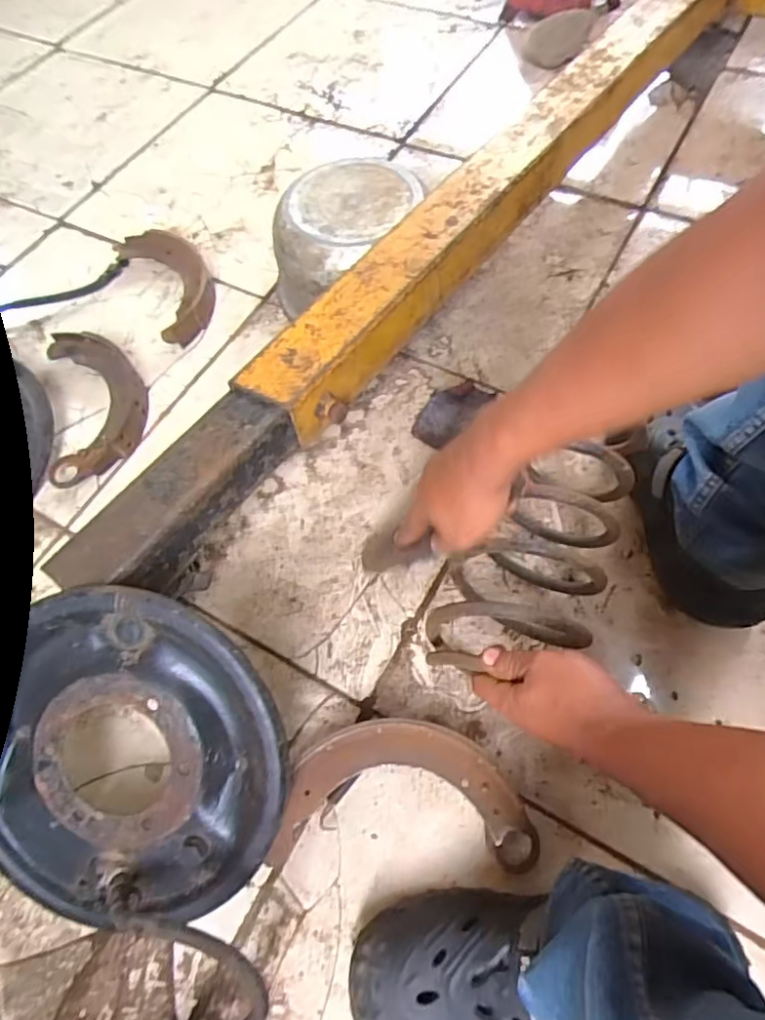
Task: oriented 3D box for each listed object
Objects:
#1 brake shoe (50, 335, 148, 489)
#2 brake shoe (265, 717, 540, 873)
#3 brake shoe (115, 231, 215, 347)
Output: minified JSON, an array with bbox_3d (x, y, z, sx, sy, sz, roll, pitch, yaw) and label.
[{"bbox_3d":[-0.355,-0.139,0.732,0.116,0.032,0.221,-14,63,-4],"label":"brake shoe"},{"bbox_3d":[0.019,0.244,0.510,0.217,0.036,0.111,1,63,3],"label":"brake shoe"},{"bbox_3d":[-0.292,-0.321,0.820,0.100,0.036,0.215,-28,65,-11],"label":"brake shoe"}]

